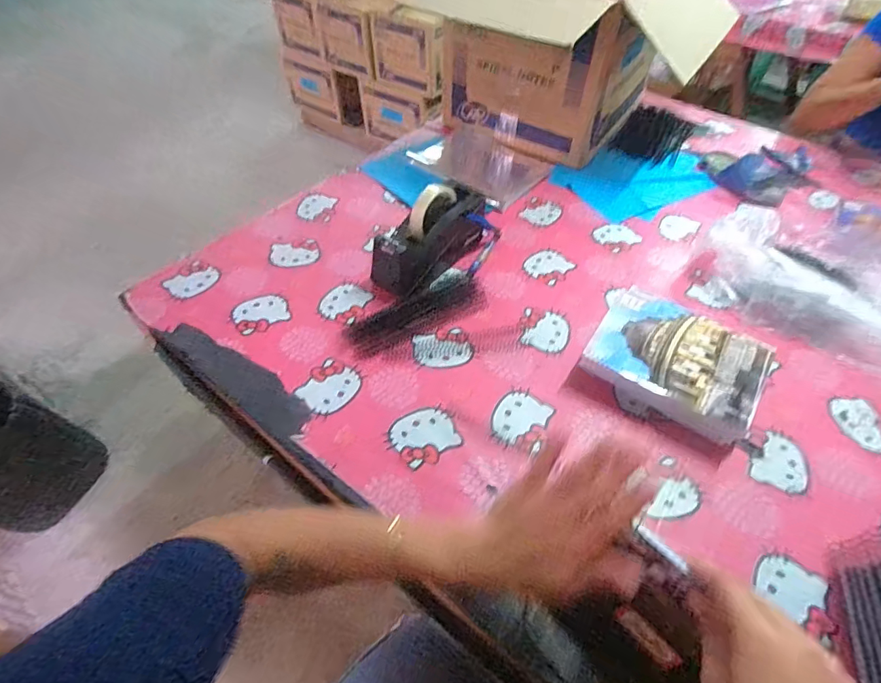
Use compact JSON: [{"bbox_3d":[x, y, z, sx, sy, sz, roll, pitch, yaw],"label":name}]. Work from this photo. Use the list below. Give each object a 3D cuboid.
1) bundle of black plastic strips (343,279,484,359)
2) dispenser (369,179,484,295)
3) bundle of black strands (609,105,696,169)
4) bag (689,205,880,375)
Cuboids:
[{"bbox_3d":[-0.030,-0.041,0.694,0.217,0.009,0.066,-24,55,-20],"label":"bundle of black plastic strips"},{"bbox_3d":[-0.012,-0.164,0.731,0.078,0.108,0.208,34,57,24],"label":"dispenser"},{"bbox_3d":[0.484,-0.470,1.074,0.139,0.010,0.233,26,54,19],"label":"bundle of black strands"},{"bbox_3d":[0.583,-0.095,0.697,0.361,0.099,0.218,28,55,20],"label":"bag"}]

